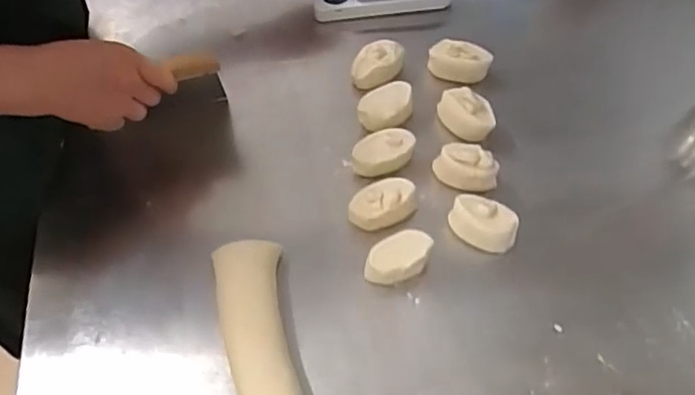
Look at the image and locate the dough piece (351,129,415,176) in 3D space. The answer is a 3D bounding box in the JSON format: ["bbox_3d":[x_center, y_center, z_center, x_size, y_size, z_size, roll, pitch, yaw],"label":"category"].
[{"bbox_3d":[0.038,-0.046,0.621,0.064,0.030,0.034,-24,61,-13],"label":"dough piece"}]

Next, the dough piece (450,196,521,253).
[{"bbox_3d":[0.130,0.027,0.582,0.065,0.043,0.034,29,63,18],"label":"dough piece"}]

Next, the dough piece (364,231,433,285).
[{"bbox_3d":[0.048,0.060,0.564,0.061,0.044,0.034,-31,63,-17],"label":"dough piece"}]

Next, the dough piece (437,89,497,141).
[{"bbox_3d":[0.128,-0.090,0.649,0.036,0.034,0.060,-34,63,-18],"label":"dough piece"}]

